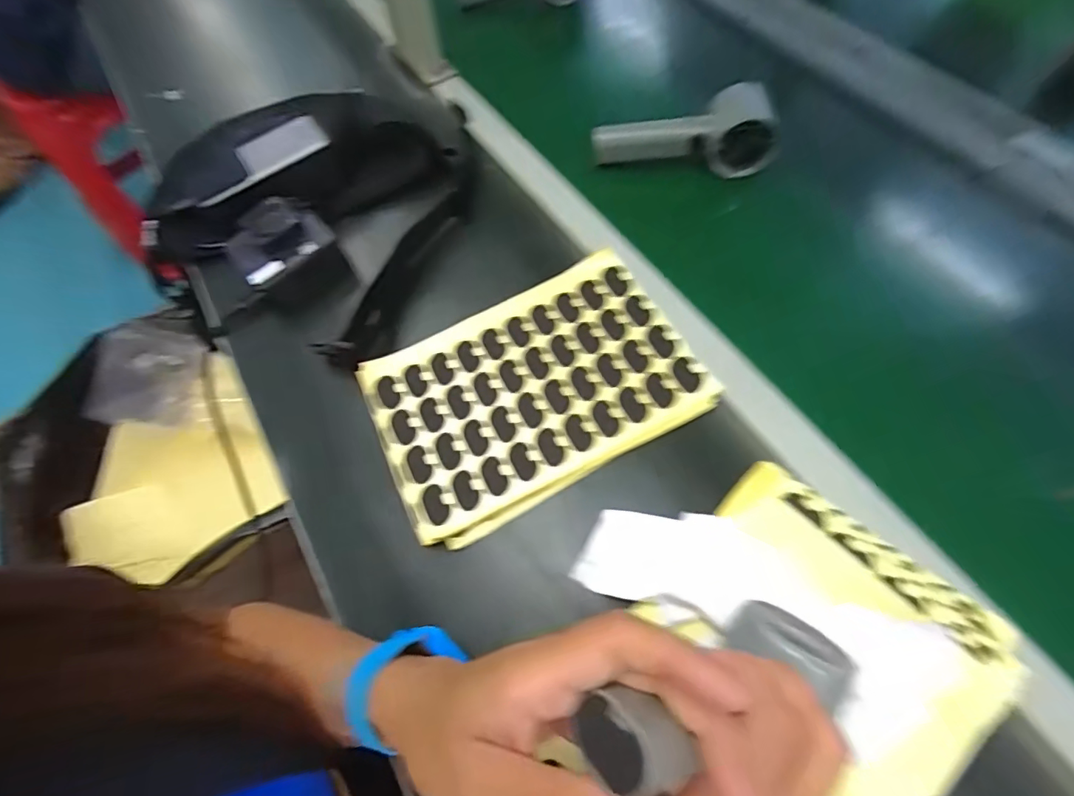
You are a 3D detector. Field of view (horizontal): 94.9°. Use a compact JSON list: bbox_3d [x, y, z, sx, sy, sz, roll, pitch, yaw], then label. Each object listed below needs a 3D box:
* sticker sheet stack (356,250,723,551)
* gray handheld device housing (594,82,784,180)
[{"bbox_3d":[-0.006,-0.008,0.367,0.224,0.025,0.152,-26,65,-9],"label":"sticker sheet stack"},{"bbox_3d":[0.131,-0.242,0.442,0.155,0.066,0.039,2,64,5],"label":"gray handheld device housing"}]

